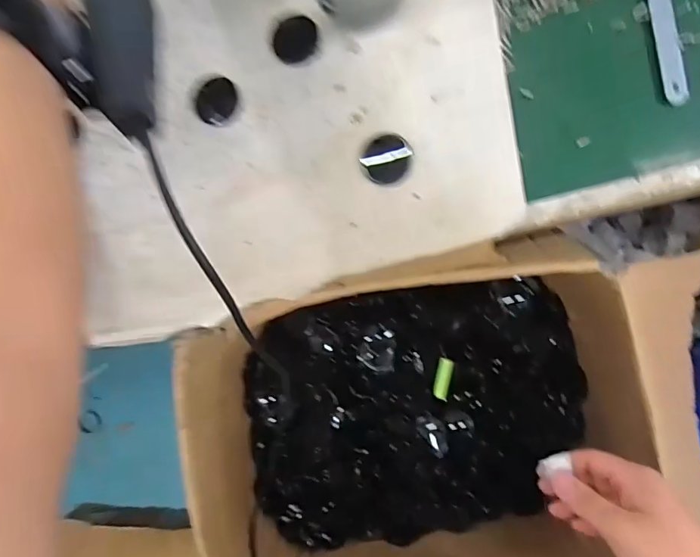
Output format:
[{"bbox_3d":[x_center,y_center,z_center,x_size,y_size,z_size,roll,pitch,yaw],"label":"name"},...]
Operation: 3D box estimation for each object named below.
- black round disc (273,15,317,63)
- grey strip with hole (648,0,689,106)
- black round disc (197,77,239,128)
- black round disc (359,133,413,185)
[{"bbox_3d":[-0.042,-0.183,0.366,0.034,0.004,0.033,0,92,6],"label":"black round disc"},{"bbox_3d":[0.224,-0.173,0.337,0.016,0.006,0.099,-11,91,7],"label":"grey strip with hole"},{"bbox_3d":[-0.105,-0.140,0.374,0.030,0.004,0.036,37,96,4],"label":"black round disc"},{"bbox_3d":[0.028,-0.090,0.359,0.035,0.009,0.035,0,92,6],"label":"black round disc"}]

